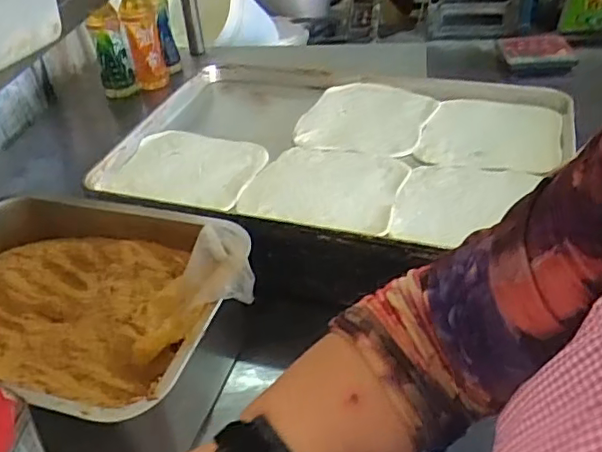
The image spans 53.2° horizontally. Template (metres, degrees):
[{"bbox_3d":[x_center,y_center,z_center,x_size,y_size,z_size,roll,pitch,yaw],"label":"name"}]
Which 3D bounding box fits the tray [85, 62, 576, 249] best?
[{"bbox_3d":[0.057,-0.120,0.860,0.602,0.055,0.415,7,40,17],"label":"tray"}]

